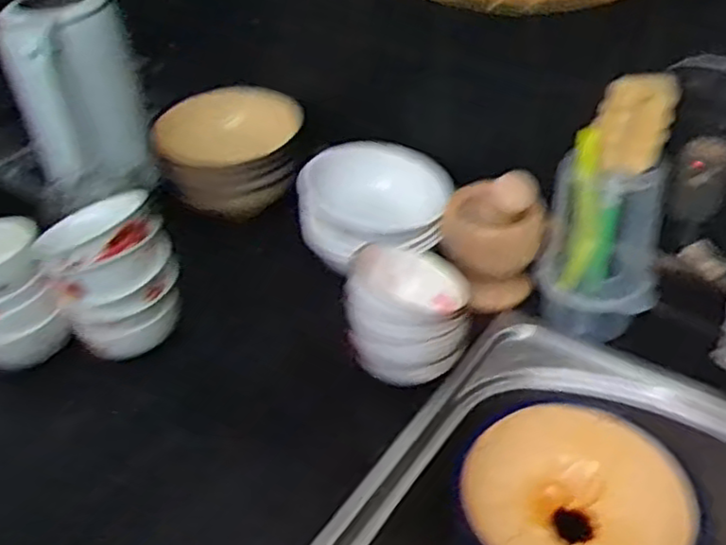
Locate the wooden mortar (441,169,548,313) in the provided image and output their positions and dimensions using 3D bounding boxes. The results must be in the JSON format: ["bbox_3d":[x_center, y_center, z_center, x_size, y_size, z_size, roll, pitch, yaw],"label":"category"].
[{"bbox_3d":[0.134,-0.045,0.742,0.086,0.146,0.092,-16,41,-12],"label":"wooden mortar"}]

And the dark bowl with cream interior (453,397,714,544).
[{"bbox_3d":[0.184,0.208,0.600,0.198,0.086,0.185,-4,40,3],"label":"dark bowl with cream interior"}]

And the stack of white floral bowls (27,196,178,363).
[{"bbox_3d":[-0.256,0.000,0.713,0.110,0.138,0.109,-31,46,-27],"label":"stack of white floral bowls"}]

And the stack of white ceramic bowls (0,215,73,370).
[{"bbox_3d":[-0.363,0.023,0.709,0.105,0.110,0.106,-27,44,-23],"label":"stack of white ceramic bowls"}]

